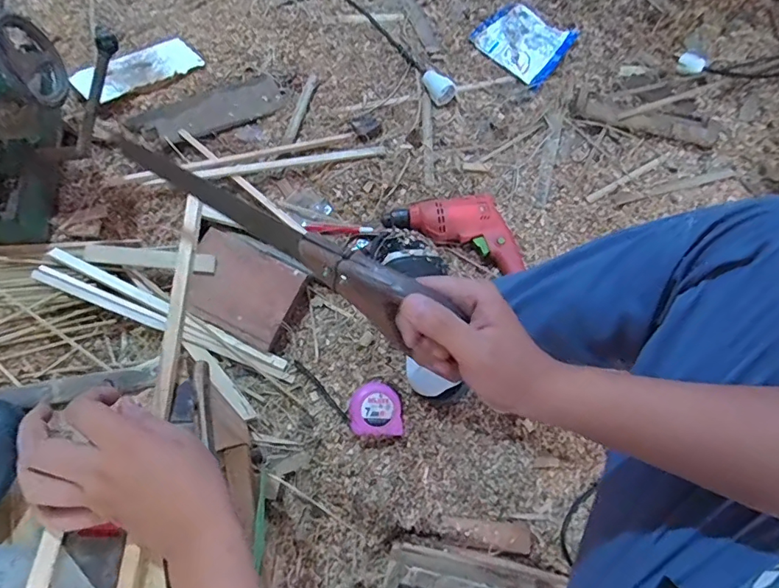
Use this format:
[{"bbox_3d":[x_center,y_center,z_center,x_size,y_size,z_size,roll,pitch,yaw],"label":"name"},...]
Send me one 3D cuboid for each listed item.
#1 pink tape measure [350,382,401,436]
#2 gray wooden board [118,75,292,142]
[{"bbox_3d":[-0.021,0.179,0.770,0.077,0.039,0.078,-3,72,-2],"label":"pink tape measure"},{"bbox_3d":[-0.332,-0.343,0.928,0.286,0.019,0.078,-27,84,-15],"label":"gray wooden board"}]

